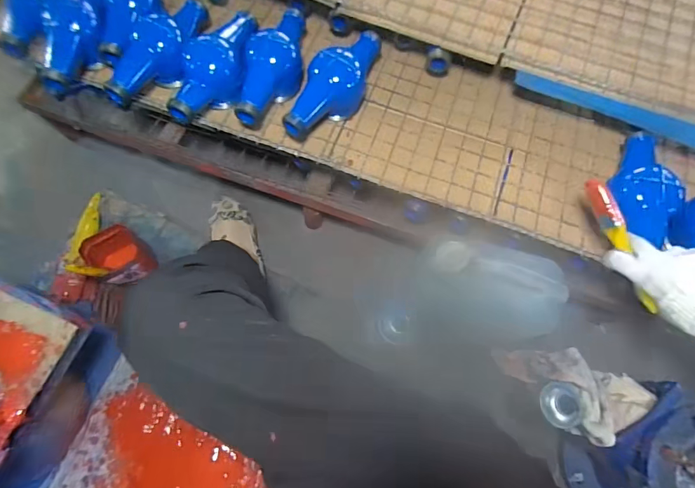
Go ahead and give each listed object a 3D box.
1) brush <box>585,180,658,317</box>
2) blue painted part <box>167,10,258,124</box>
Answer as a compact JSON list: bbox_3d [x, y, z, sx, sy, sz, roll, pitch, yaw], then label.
[{"bbox_3d":[0.341,0.000,0.495,0.015,0.029,0.173,-19,84,-7],"label":"brush"},{"bbox_3d":[-0.210,-0.286,0.645,0.089,0.078,0.211,16,71,5],"label":"blue painted part"}]

